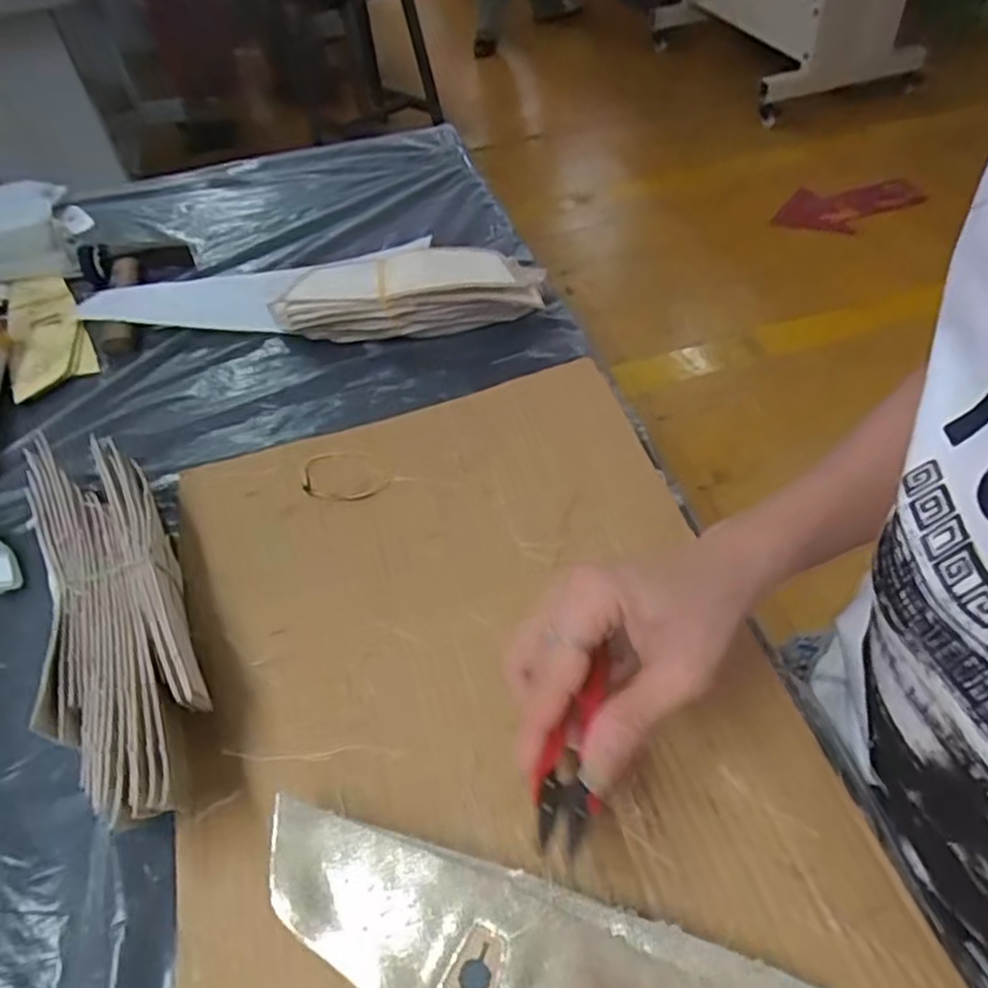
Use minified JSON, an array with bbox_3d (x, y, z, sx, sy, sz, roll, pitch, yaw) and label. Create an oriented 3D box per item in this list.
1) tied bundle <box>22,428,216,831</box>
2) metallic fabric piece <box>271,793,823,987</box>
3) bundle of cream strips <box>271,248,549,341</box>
[{"bbox_3d":[-0.198,0.053,0.381,0.066,0.058,0.269,-25,51,-17],"label":"tied bundle"},{"bbox_3d":[0.008,0.168,0.264,0.204,0.014,0.057,10,50,11],"label":"metallic fabric piece"},{"bbox_3d":[-0.065,-0.155,0.558,0.203,0.054,0.067,3,49,7],"label":"bundle of cream strips"}]

